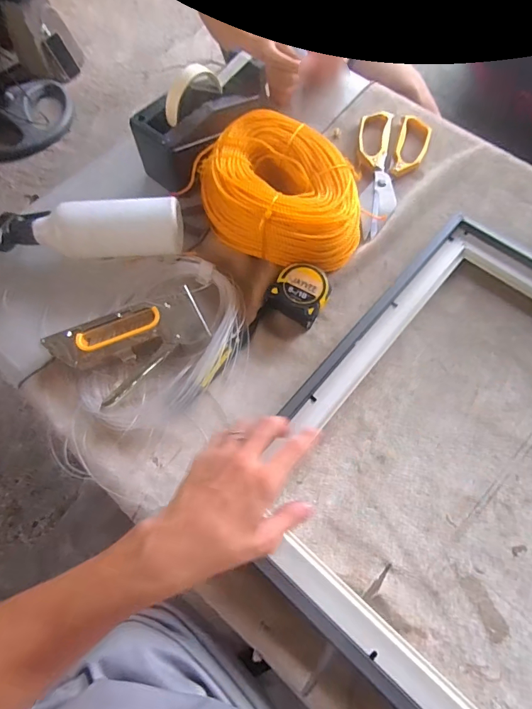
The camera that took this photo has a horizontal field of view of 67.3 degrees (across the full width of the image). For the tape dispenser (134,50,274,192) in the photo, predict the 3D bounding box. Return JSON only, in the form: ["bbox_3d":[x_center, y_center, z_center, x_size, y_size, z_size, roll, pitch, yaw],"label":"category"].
[{"bbox_3d":[-0.082,-0.324,0.541,0.087,0.108,0.200,39,73,16],"label":"tape dispenser"}]

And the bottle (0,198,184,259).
[{"bbox_3d":[-0.221,-0.159,0.501,0.227,0.076,0.057,-3,67,0],"label":"bottle"}]

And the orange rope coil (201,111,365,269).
[{"bbox_3d":[0.023,-0.210,0.517,0.215,0.079,0.187,12,68,7],"label":"orange rope coil"}]

